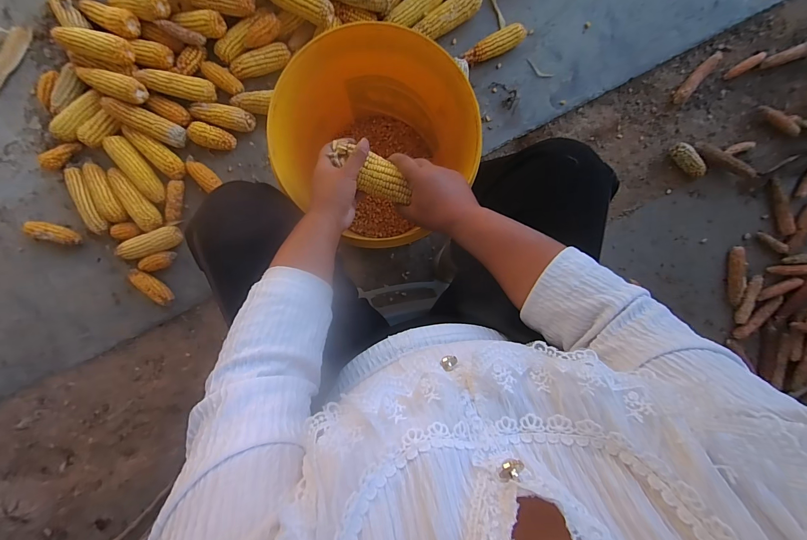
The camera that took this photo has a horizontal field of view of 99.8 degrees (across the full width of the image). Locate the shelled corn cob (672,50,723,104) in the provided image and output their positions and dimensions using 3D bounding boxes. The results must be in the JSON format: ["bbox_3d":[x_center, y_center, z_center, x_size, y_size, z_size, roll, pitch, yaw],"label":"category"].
[{"bbox_3d":[0.712,-0.469,0.817,0.032,0.023,0.158,42,93,-5],"label":"shelled corn cob"}]

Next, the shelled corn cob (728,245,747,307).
[{"bbox_3d":[0.858,0.016,0.872,0.033,0.021,0.161,-17,109,0],"label":"shelled corn cob"}]

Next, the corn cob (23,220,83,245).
[{"bbox_3d":[-0.814,-0.088,0.798,0.114,0.040,0.041,11,95,-3],"label":"corn cob"}]

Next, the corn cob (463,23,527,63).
[{"bbox_3d":[0.216,-0.530,0.798,0.167,0.043,0.052,-22,96,0],"label":"corn cob"}]

